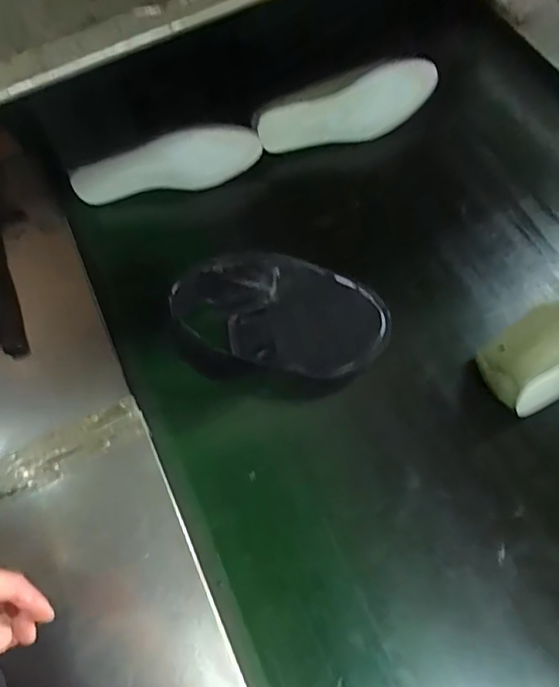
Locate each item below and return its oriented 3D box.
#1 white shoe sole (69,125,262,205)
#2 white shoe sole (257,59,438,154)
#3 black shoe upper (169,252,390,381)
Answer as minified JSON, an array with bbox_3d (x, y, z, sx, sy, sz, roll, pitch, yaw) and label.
[{"bbox_3d":[-0.164,-0.259,0.723,0.269,0.085,0.025,-11,53,-2],"label":"white shoe sole"},{"bbox_3d":[0.104,-0.337,0.741,0.263,0.095,0.029,-23,50,7],"label":"white shoe sole"},{"bbox_3d":[0.001,-0.036,0.629,0.274,0.061,0.163,-1,67,5],"label":"black shoe upper"}]

